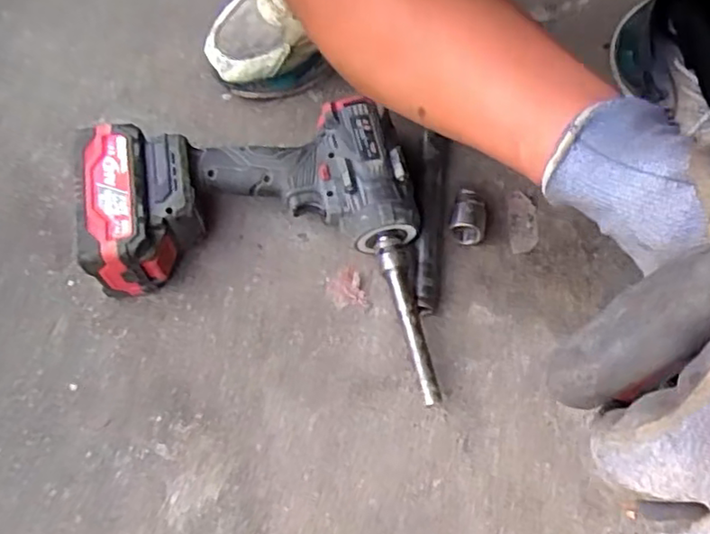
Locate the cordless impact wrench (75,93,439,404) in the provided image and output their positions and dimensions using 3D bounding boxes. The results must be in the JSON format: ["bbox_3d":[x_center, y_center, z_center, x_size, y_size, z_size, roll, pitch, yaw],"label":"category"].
[{"bbox_3d":[-0.073,-0.017,0.491,0.243,0.099,0.220,-1,65,-1],"label":"cordless impact wrench"}]

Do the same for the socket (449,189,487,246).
[{"bbox_3d":[0.092,-0.042,0.531,0.027,0.021,0.041,7,64,4],"label":"socket"}]

